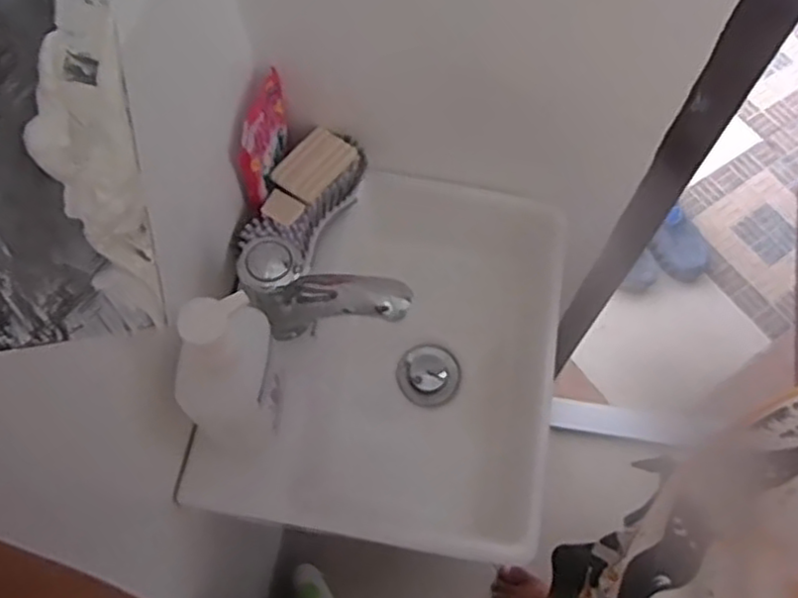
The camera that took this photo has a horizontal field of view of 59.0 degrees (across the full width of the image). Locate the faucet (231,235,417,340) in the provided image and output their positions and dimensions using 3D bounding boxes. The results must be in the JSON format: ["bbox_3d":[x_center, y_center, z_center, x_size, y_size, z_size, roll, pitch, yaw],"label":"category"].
[{"bbox_3d":[-0.058,0.005,0.593,0.132,0.110,0.056,15,71,8],"label":"faucet"}]

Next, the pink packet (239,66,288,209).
[{"bbox_3d":[-0.120,-0.141,0.631,0.014,0.079,0.097,11,71,6],"label":"pink packet"}]

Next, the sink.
[{"bbox_3d":[0.000,0.049,0.675,0.291,0.146,0.359,10,70,6],"label":"sink"}]

